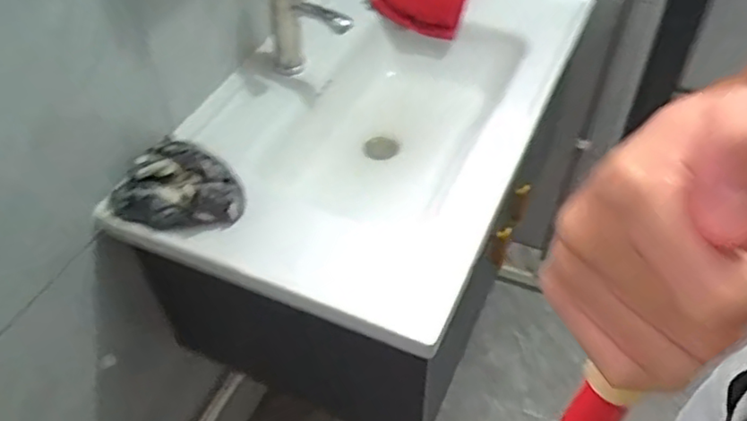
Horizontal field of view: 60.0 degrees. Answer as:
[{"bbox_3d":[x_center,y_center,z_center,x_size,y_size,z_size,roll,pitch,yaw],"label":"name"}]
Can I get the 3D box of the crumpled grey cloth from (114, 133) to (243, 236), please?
[{"bbox_3d":[-0.255,-0.030,0.850,0.156,0.065,0.126,21,51,20],"label":"crumpled grey cloth"}]

